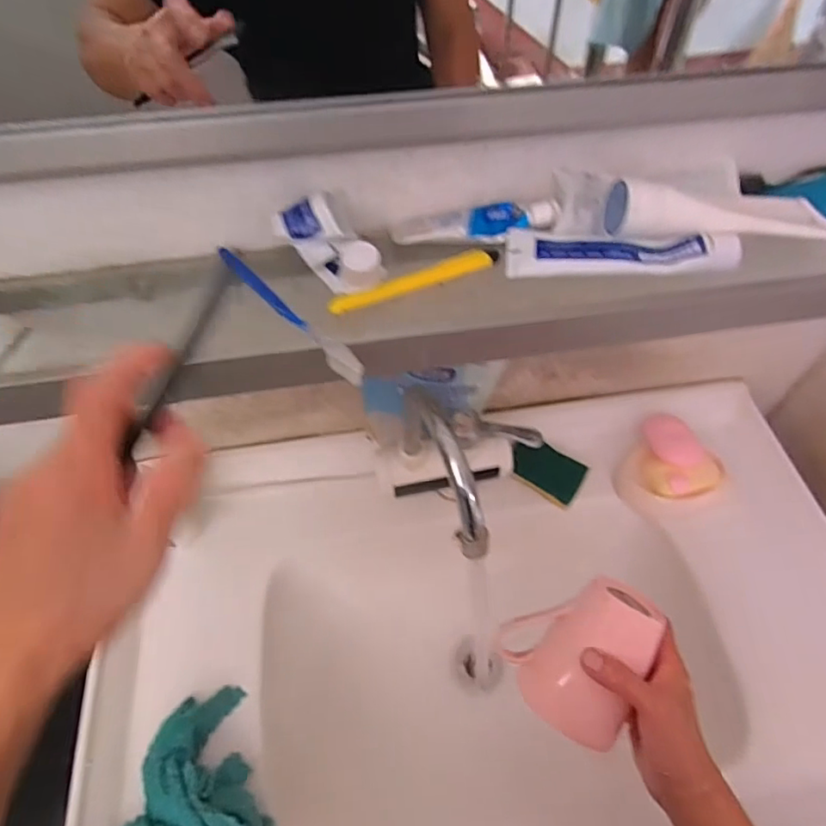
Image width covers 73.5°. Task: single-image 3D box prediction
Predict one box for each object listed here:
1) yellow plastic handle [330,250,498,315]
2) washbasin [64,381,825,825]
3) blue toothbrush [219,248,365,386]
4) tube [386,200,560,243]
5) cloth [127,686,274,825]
[{"bbox_3d":[0.002,-0.098,0.410,0.132,0.010,0.015,-22,59,-13],"label":"yellow plastic handle"},{"bbox_3d":[0.079,0.258,0.645,0.810,0.181,0.476,-11,57,-6],"label":"washbasin"},{"bbox_3d":[-0.093,-0.078,0.395,0.012,0.020,0.179,-37,63,-21],"label":"blue toothbrush"},{"bbox_3d":[0.049,-0.150,0.438,0.126,0.019,0.025,-8,57,-4],"label":"tube"},{"bbox_3d":[-0.198,0.338,0.493,0.138,0.042,0.161,-3,57,-1],"label":"cloth"}]

